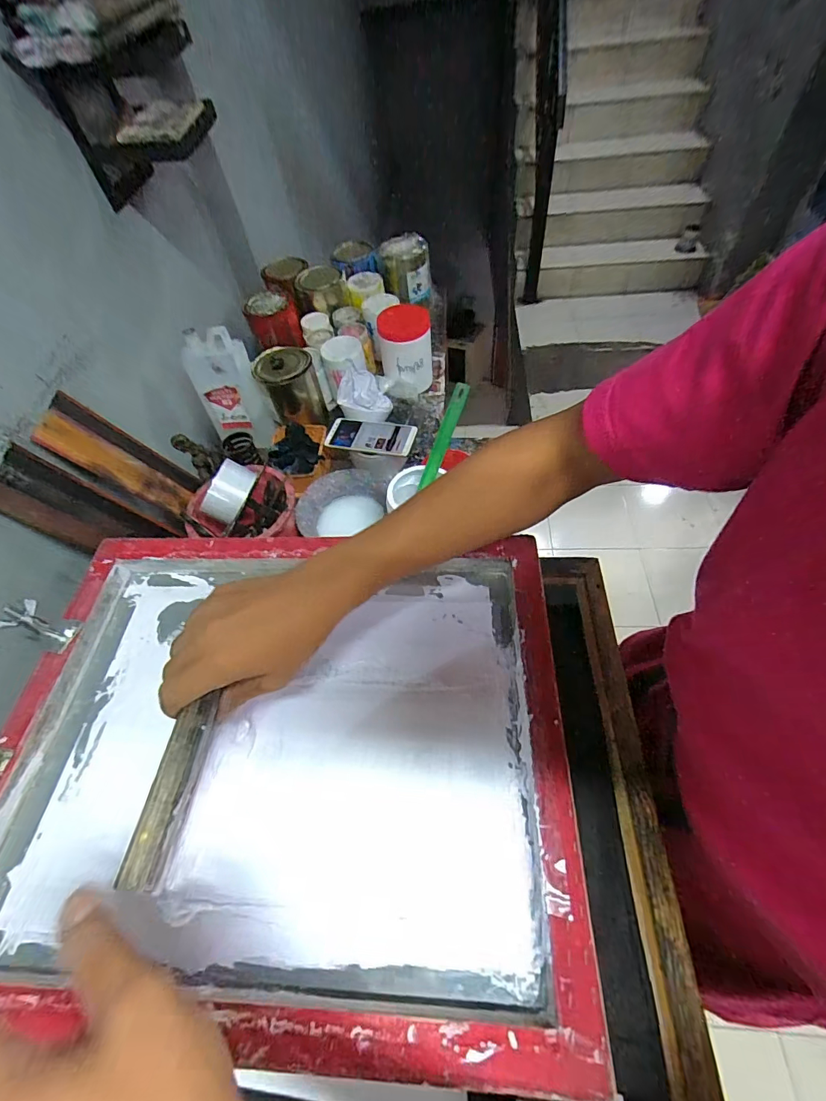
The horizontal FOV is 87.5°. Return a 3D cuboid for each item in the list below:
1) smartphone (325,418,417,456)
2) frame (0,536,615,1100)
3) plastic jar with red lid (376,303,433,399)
[{"bbox_3d":[-0.074,-0.209,0.779,0.156,0.015,0.082,9,62,15],"label":"smartphone"},{"bbox_3d":[-0.120,0.164,0.393,0.493,0.046,0.390,2,57,3],"label":"frame"},{"bbox_3d":[-0.012,-0.400,0.872,0.102,0.128,0.110,-3,56,4],"label":"plastic jar with red lid"}]

